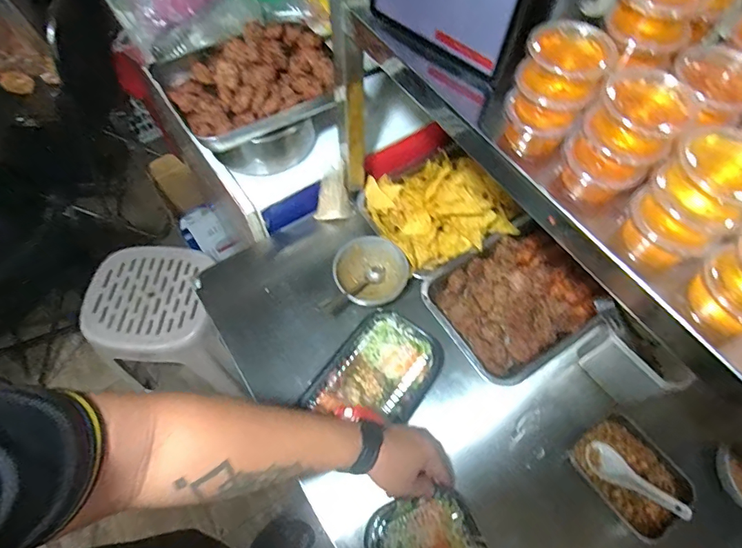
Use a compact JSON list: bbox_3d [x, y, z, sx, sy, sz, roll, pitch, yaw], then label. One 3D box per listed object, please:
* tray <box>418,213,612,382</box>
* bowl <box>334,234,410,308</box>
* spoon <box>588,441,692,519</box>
[{"bbox_3d":[0.227,0.038,0.694,0.248,0.043,0.200,-32,66,-16],"label":"tray"},{"bbox_3d":[0.001,0.002,0.700,0.107,0.056,0.110,0,62,0],"label":"bowl"},{"bbox_3d":[0.342,0.263,0.572,0.122,0.030,0.038,31,66,16],"label":"spoon"}]

